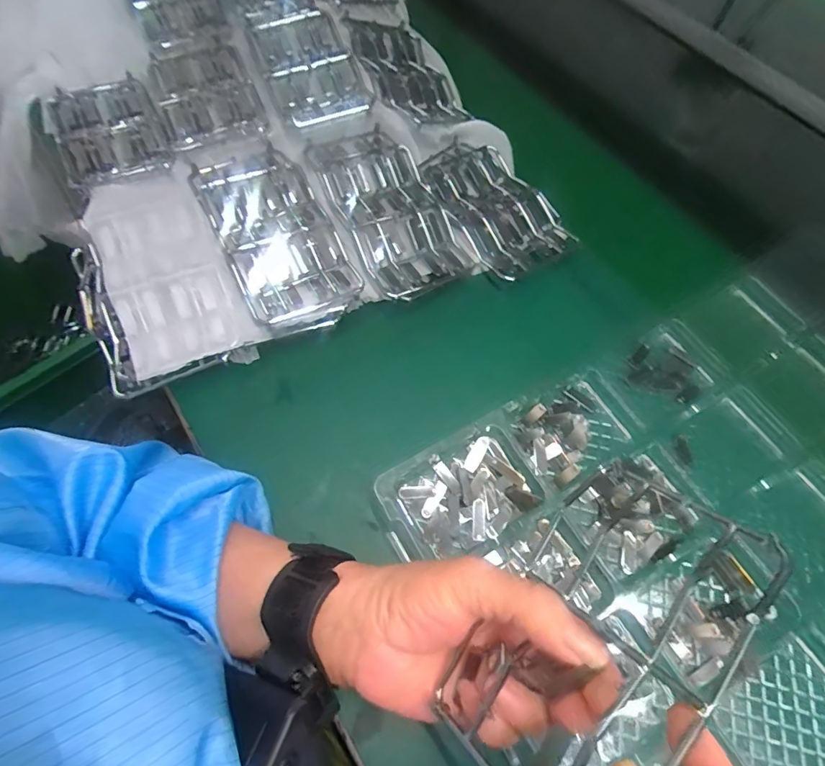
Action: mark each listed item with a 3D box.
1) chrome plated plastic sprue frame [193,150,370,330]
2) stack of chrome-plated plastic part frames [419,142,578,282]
[{"bbox_3d":[-0.120,-0.133,0.410,0.091,0.023,0.204,-25,67,-16],"label":"chrome plated plastic sprue frame"},{"bbox_3d":[0.078,-0.177,0.467,0.094,0.026,0.181,-25,67,-15],"label":"stack of chrome-plated plastic part frames"}]

